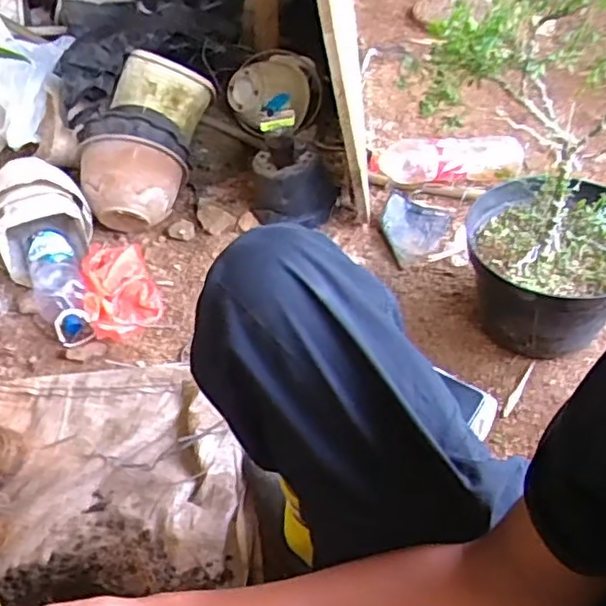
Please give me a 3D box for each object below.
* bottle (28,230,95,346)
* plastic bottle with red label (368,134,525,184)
[{"bbox_3d":[-0.440,-0.025,1.147,0.093,0.067,0.231,-21,66,-16],"label":"bottle"},{"bbox_3d":[0.298,-0.294,1.303,0.313,0.072,0.072,-2,44,1],"label":"plastic bottle with red label"}]

